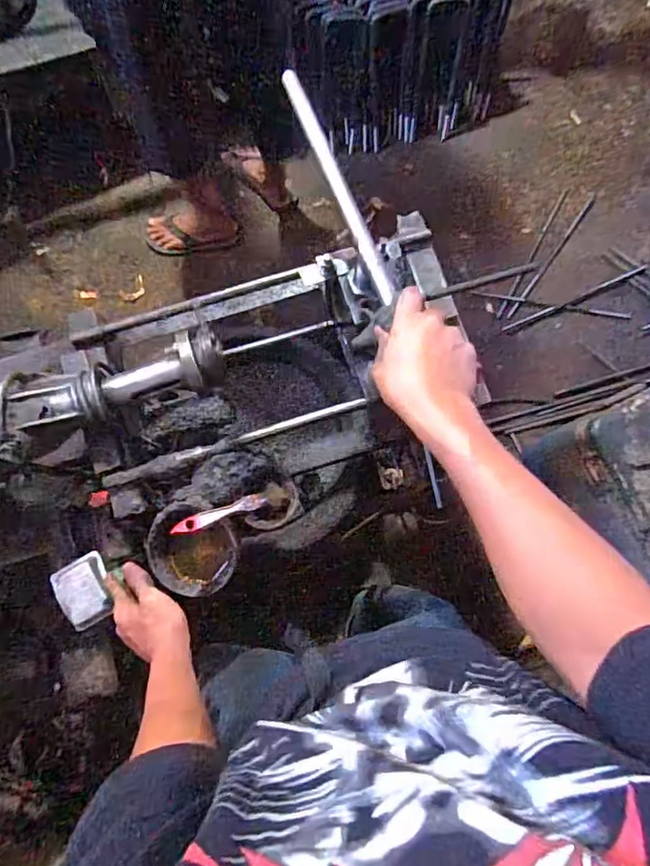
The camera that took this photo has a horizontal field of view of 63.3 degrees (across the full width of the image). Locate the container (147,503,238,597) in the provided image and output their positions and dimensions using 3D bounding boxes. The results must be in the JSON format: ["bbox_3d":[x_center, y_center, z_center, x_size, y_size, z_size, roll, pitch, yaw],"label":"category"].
[{"bbox_3d":[-0.178,0.159,0.715,0.110,0.043,0.119,0,80,0],"label":"container"}]

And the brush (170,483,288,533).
[{"bbox_3d":[-0.122,0.101,0.703,0.170,0.016,0.026,-16,80,-38],"label":"brush"}]

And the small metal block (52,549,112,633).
[{"bbox_3d":[-0.326,0.216,0.713,0.065,0.023,0.085,-29,83,-6],"label":"small metal block"}]

